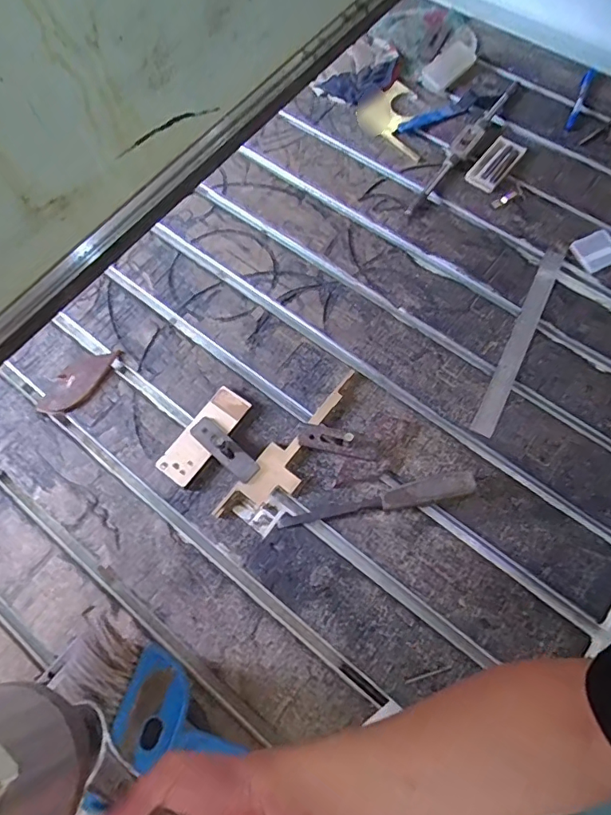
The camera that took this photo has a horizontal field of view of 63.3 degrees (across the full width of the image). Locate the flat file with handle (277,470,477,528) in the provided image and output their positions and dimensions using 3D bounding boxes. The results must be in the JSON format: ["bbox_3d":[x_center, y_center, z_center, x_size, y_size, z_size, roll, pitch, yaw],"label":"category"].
[{"bbox_3d":[0.085,0.111,0.581,0.232,0.024,0.032,-13,69,-3],"label":"flat file with handle"}]

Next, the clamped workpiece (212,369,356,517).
[{"bbox_3d":[-0.009,0.051,0.616,0.057,0.014,0.242,38,75,15],"label":"clamped workpiece"}]

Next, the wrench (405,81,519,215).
[{"bbox_3d":[0.254,-0.418,0.775,0.031,0.019,0.340,35,74,14],"label":"wrench"}]

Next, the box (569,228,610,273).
[{"bbox_3d":[0.415,-0.223,0.704,0.067,0.010,0.056,-25,70,-7],"label":"box"}]

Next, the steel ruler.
[{"bbox_3d":[0.291,-0.097,0.665,0.027,0.007,0.308,25,72,11],"label":"steel ruler"}]

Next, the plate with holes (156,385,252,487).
[{"bbox_3d":[-0.127,0.035,0.627,0.048,0.018,0.132,34,74,14],"label":"plate with holes"}]

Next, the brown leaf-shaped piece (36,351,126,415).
[{"bbox_3d":[-0.300,-0.037,0.659,0.049,0.008,0.120,32,73,14],"label":"brown leaf-shaped piece"}]

